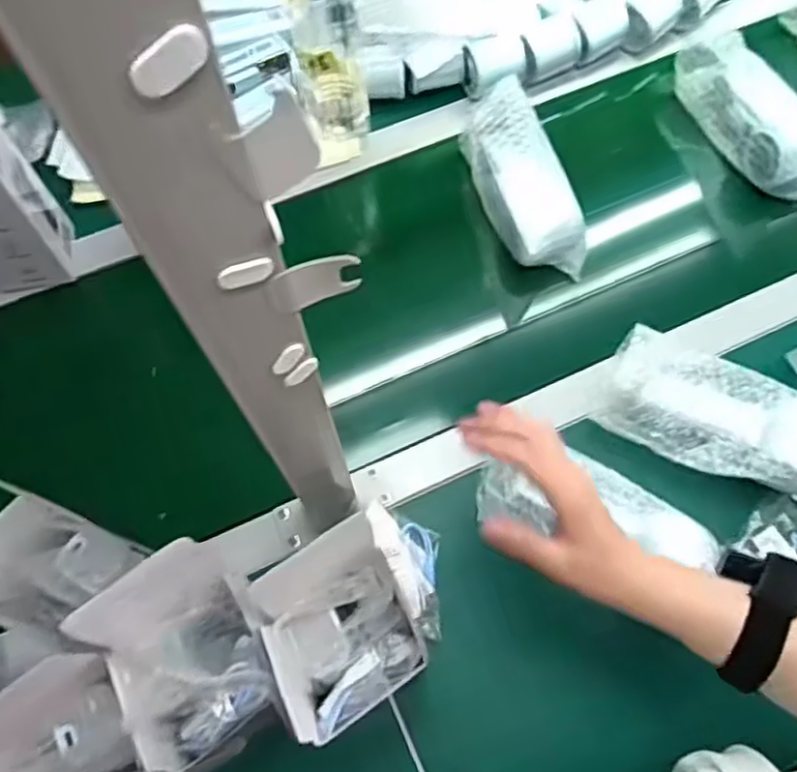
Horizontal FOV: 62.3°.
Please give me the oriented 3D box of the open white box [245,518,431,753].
[{"bbox_3d":[-0.032,0.134,0.359,0.078,0.099,0.086,-28,68,-11],"label":"open white box"}]

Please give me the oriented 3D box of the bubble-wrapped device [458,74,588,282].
[{"bbox_3d":[0.121,-0.203,0.655,0.073,0.064,0.194,-17,67,-6],"label":"bubble-wrapped device"}]

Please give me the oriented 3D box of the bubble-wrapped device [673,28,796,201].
[{"bbox_3d":[0.368,-0.287,0.692,0.076,0.076,0.210,-18,67,-7],"label":"bubble-wrapped device"}]

